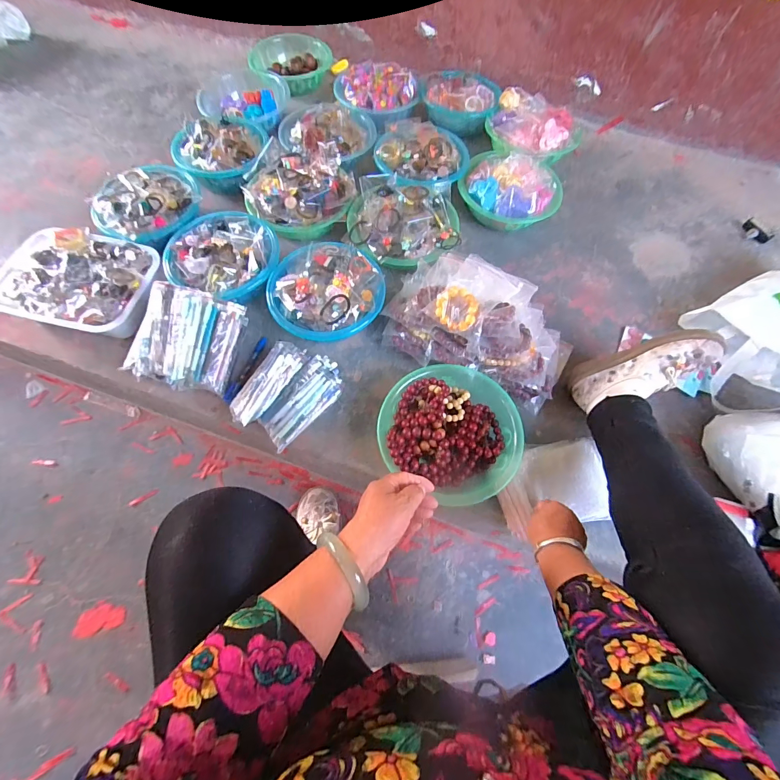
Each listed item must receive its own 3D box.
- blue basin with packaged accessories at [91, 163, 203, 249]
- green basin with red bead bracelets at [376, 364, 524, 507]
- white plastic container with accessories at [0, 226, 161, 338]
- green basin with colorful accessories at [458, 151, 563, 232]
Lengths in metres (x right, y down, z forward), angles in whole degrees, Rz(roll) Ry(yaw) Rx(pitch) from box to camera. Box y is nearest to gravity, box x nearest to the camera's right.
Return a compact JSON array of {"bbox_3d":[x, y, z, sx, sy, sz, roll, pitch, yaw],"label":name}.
[{"bbox_3d":[-0.525,-0.397,0.820,0.194,0.088,0.218,36,68,14],"label":"blue basin with packaged accessories"},{"bbox_3d":[0.106,0.068,0.648,0.234,0.071,0.226,1,64,-2],"label":"green basin with red bead bracelets"},{"bbox_3d":[-0.614,-0.210,0.746,0.294,0.077,0.206,13,64,4],"label":"white plastic container with accessories"},{"bbox_3d":[0.279,-0.464,0.884,0.229,0.098,0.190,9,64,2],"label":"green basin with colorful accessories"}]

